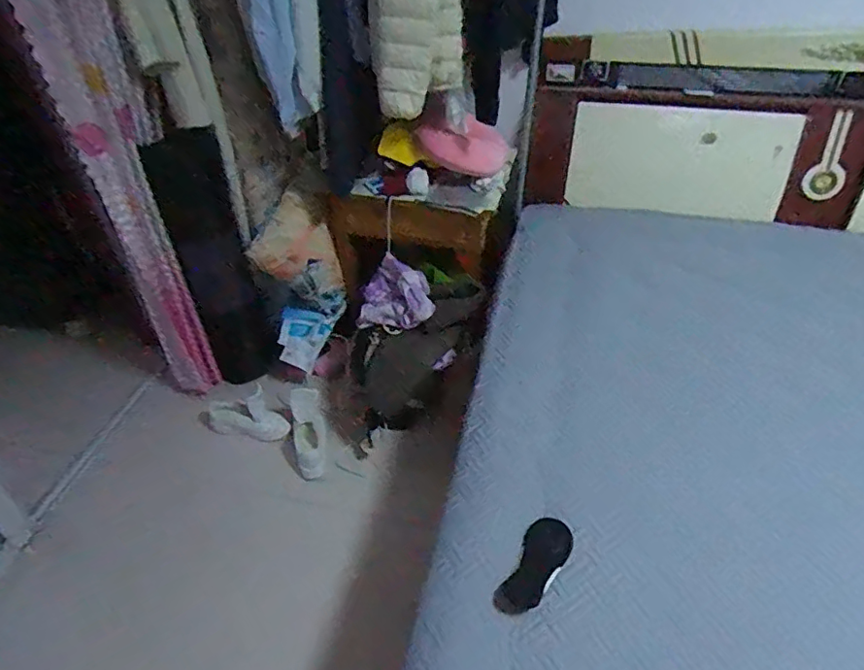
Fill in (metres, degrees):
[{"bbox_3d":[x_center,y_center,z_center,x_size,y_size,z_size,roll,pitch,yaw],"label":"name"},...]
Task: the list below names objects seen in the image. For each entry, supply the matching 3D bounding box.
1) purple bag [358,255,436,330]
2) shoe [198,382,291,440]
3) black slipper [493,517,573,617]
[{"bbox_3d":[-0.116,-0.118,1.729,0.242,0.169,0.189,1,41,3],"label":"purple bag"},{"bbox_3d":[-0.616,0.260,1.835,0.318,0.109,0.130,4,42,7],"label":"shoe"},{"bbox_3d":[0.183,0.407,0.976,0.077,0.027,0.184,23,47,26],"label":"black slipper"}]

